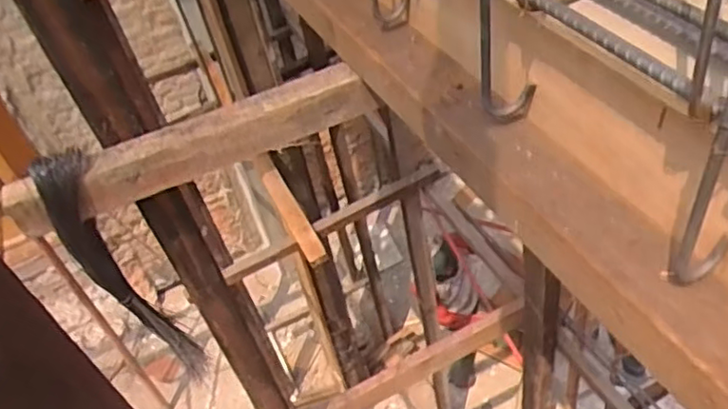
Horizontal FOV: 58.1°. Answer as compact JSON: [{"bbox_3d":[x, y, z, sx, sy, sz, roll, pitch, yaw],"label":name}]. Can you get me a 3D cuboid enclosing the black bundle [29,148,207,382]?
[{"bbox_3d":[-0.322,0.101,0.878,0.071,0.414,0.102,-38,49,-23],"label":"black bundle"}]

